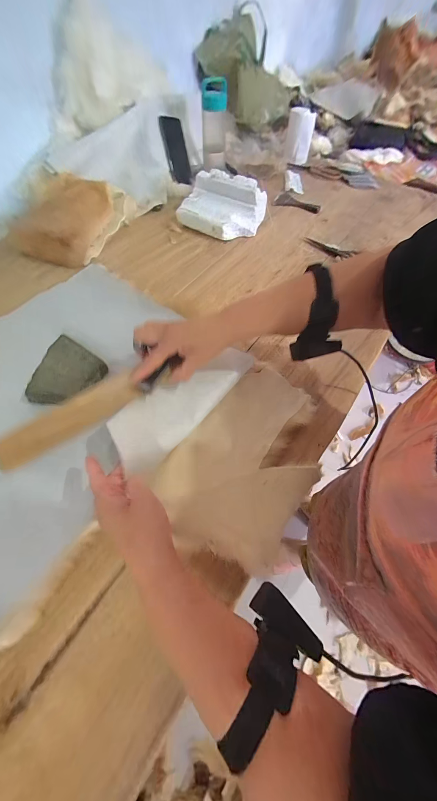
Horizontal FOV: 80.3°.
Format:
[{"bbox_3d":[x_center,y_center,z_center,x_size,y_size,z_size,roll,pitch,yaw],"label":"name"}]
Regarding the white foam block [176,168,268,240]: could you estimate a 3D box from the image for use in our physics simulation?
[{"bbox_3d":[0.014,-0.502,0.676,0.192,0.089,0.151,25,63,10],"label":"white foam block"}]

